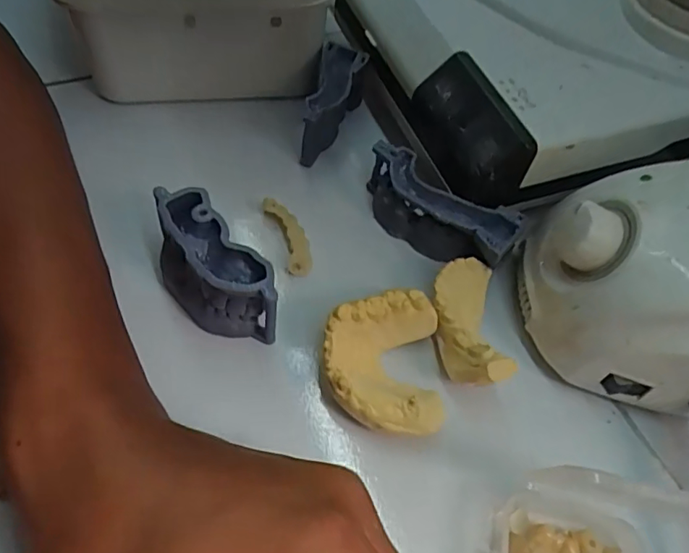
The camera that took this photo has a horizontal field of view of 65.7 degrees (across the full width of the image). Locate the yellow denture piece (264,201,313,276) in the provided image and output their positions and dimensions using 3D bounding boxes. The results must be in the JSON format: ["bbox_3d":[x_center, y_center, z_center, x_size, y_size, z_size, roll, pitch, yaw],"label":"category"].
[{"bbox_3d":[-0.028,-0.021,0.280,0.014,0.011,0.046,-17,60,-15],"label":"yellow denture piece"}]

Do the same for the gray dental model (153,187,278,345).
[{"bbox_3d":[-0.061,-0.001,0.244,0.032,0.041,0.070,-35,66,-24],"label":"gray dental model"}]

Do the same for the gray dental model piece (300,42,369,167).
[{"bbox_3d":[-0.007,-0.099,0.312,0.025,0.041,0.062,12,56,3],"label":"gray dental model piece"}]

